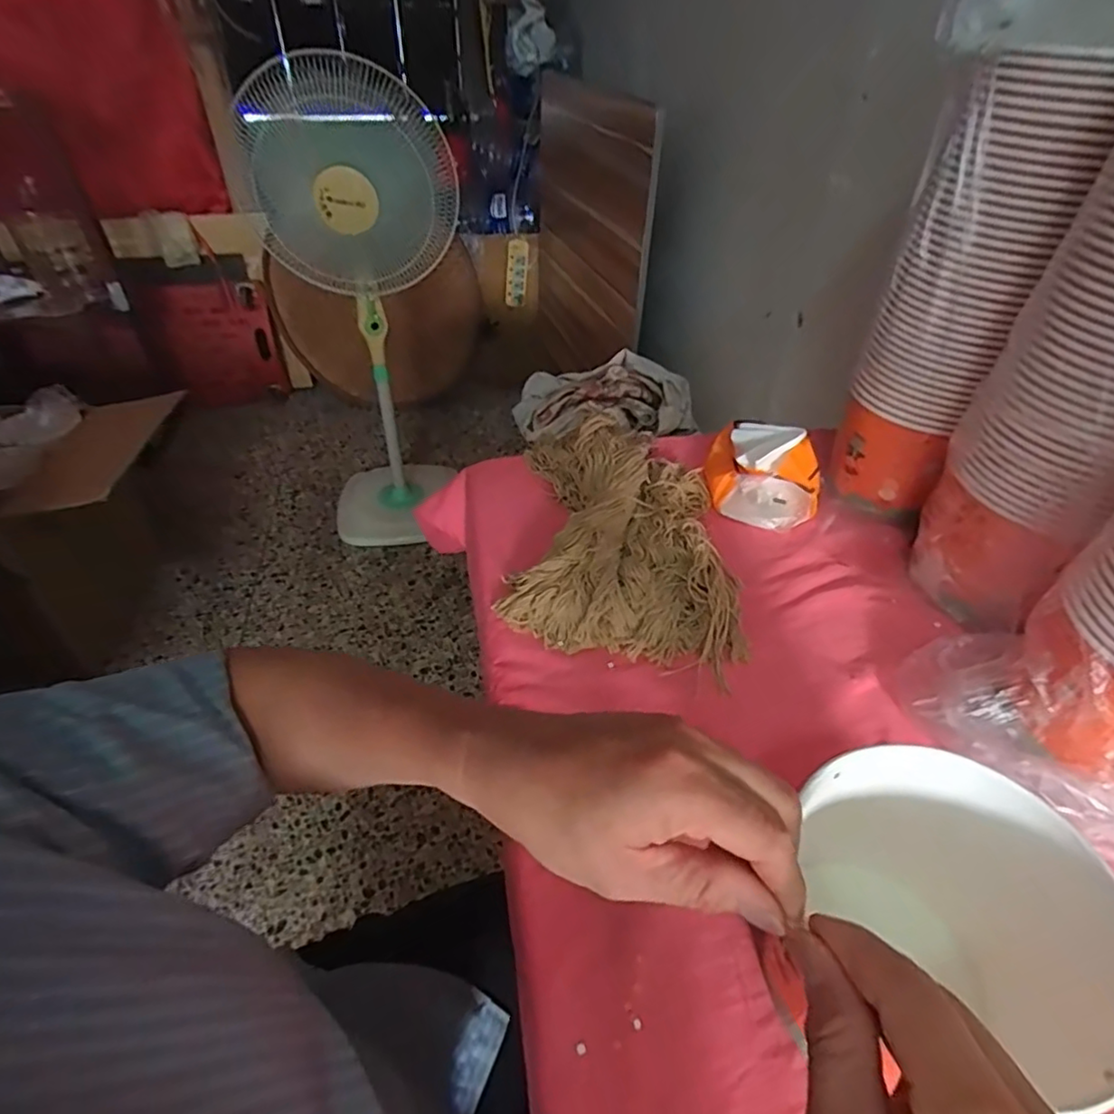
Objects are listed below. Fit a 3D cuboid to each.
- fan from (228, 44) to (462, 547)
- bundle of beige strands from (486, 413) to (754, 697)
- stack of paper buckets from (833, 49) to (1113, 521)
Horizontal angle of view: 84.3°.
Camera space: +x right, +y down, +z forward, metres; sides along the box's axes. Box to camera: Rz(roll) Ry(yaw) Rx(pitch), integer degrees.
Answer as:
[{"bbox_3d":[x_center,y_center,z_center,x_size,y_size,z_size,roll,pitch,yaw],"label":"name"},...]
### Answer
[{"bbox_3d":[-0.458,-0.565,1.555,0.433,1.079,0.483,-16,45,-17],"label":"fan"},{"bbox_3d":[0.071,-0.040,0.674,0.232,0.058,0.349,5,43,4],"label":"bundle of beige strands"},{"bbox_3d":[0.369,-0.216,0.607,0.098,0.417,0.106,9,44,8],"label":"stack of paper buckets"}]

